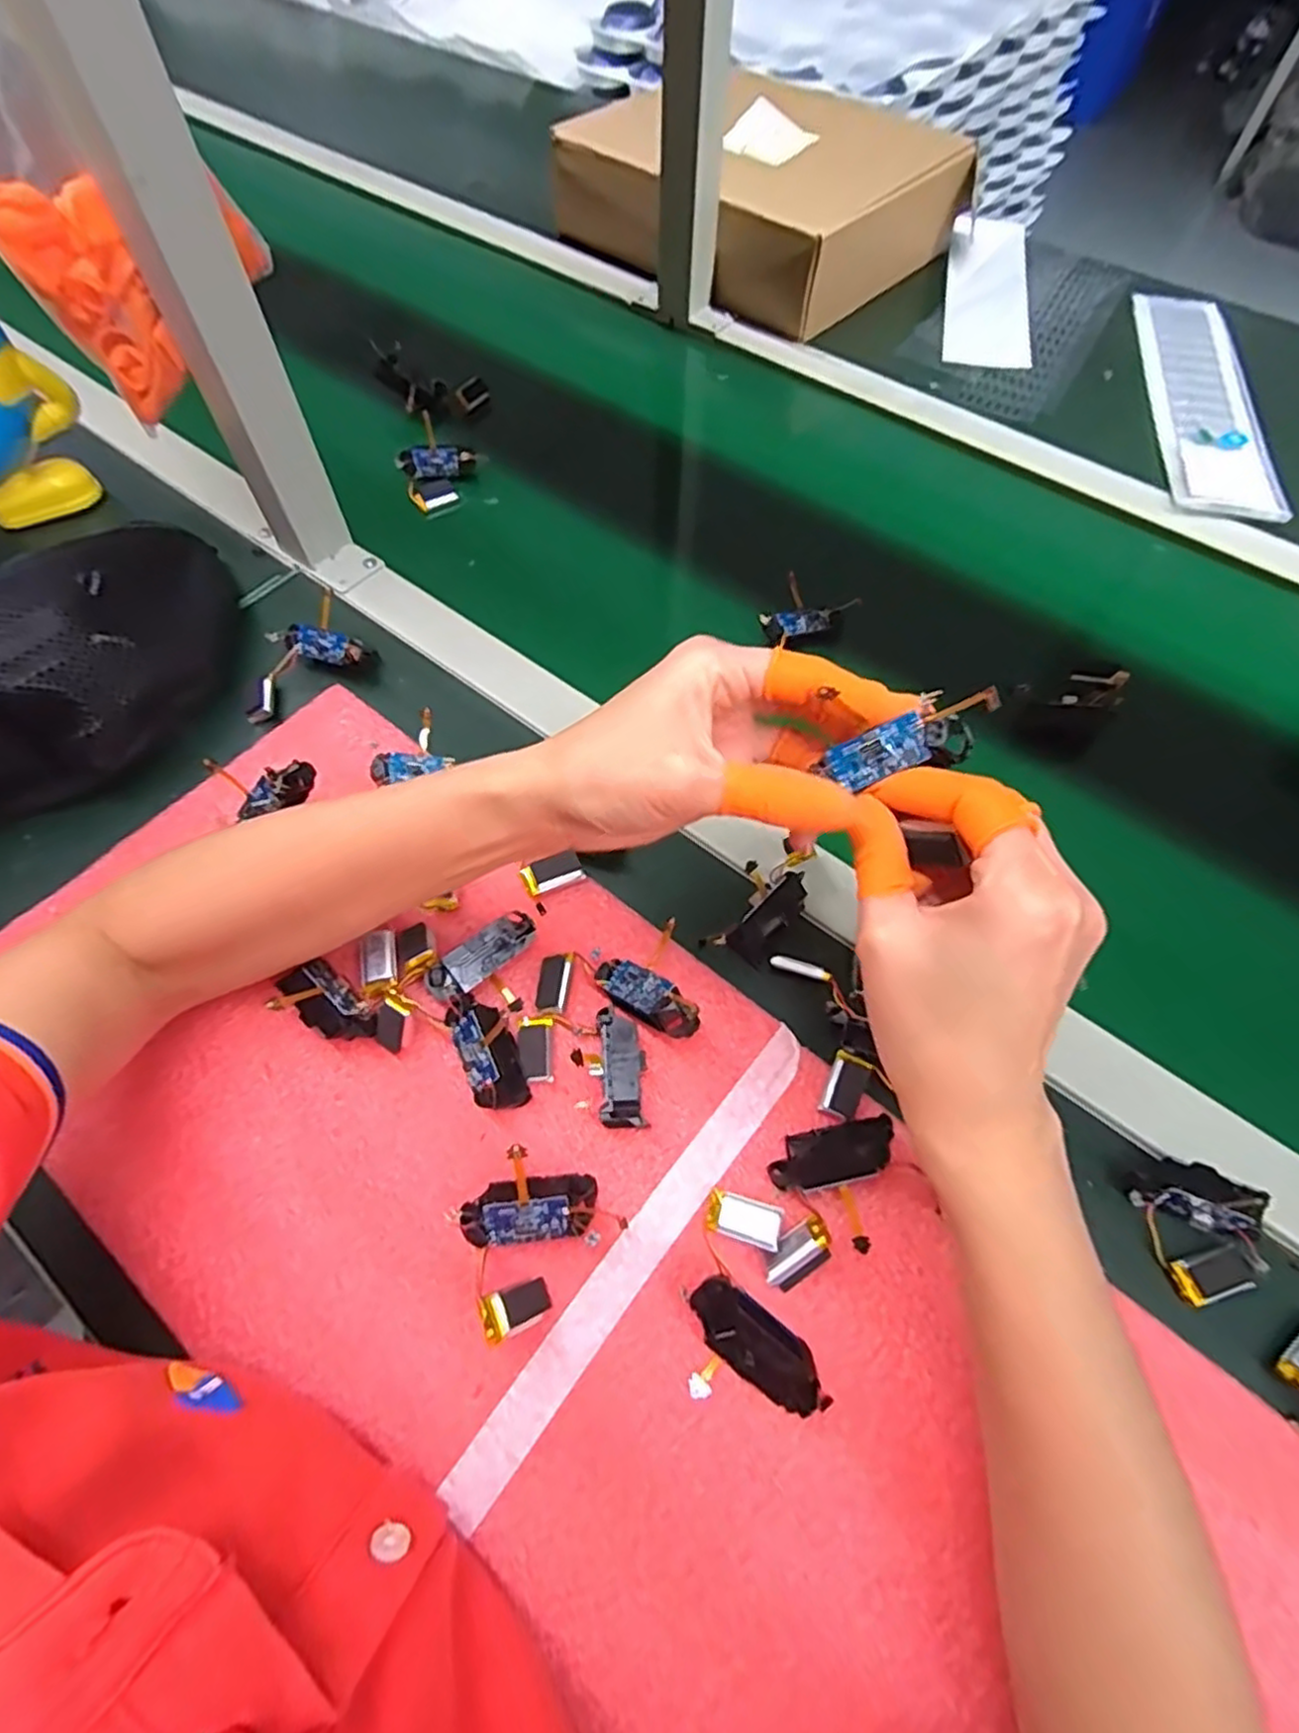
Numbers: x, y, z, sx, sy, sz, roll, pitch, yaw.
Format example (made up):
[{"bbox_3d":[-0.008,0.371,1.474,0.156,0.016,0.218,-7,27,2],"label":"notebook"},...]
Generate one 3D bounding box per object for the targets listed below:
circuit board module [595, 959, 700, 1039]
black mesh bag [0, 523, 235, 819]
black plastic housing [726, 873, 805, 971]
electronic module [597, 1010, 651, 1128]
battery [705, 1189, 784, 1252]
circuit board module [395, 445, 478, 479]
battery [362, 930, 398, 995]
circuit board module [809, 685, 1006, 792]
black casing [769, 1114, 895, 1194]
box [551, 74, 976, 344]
[{"bbox_3d":[-0.002,0.059,0.332,0.053,0.018,0.019,28,64,28],"label":"circuit board module"},{"bbox_3d":[-0.349,-0.100,0.402,0.109,0.087,0.271,31,66,16],"label":"black mesh bag"},{"bbox_3d":[0.064,0.026,0.376,0.019,0.013,0.052,38,85,19],"label":"black plastic housing"},{"bbox_3d":[-0.012,0.092,0.329,0.020,0.021,0.052,-4,61,-2],"label":"electronic module"},{"bbox_3d":[0.040,0.148,0.301,0.032,0.005,0.016,10,69,17],"label":"battery"},{"bbox_3d":[-0.165,-0.313,0.558,0.058,0.024,0.012,-11,62,-6],"label":"circuit board module"},{"bbox_3d":[-0.132,0.047,0.351,0.015,0.005,0.031,-12,62,-7],"label":"battery"},{"bbox_3d":[0.086,-0.042,0.243,0.061,0.006,0.017,-23,55,32],"label":"circuit board module"},{"bbox_3d":[0.079,0.126,0.312,0.052,0.021,0.024,-9,62,-5],"label":"black casing"},{"bbox_3d":[0.101,-0.679,0.720,0.335,0.096,0.263,40,68,19],"label":"box"}]

